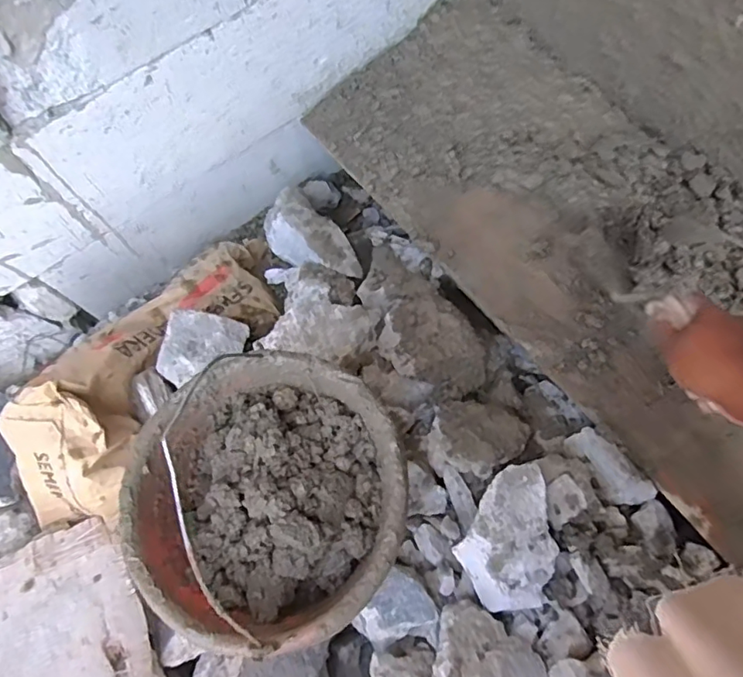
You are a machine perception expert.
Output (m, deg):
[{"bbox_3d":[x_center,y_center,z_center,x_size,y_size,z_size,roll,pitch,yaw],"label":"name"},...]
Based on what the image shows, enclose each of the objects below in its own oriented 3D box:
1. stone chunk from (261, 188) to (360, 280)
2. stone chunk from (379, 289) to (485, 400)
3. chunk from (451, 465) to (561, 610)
[{"bbox_3d":[-0.095,-0.164,0.834,0.227,0.076,0.093,36,77,31],"label":"stone chunk"},{"bbox_3d":[0.079,0.012,0.694,0.106,0.058,0.143,-36,75,-9],"label":"stone chunk"},{"bbox_3d":[0.145,0.194,0.536,0.093,0.047,0.136,29,76,10],"label":"chunk"}]

